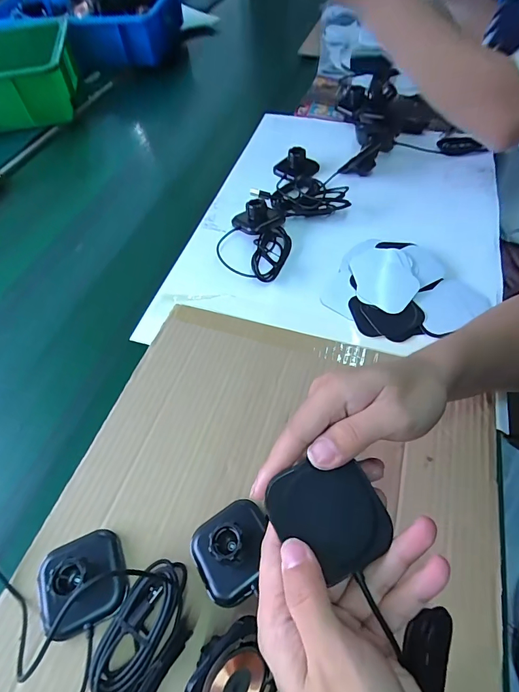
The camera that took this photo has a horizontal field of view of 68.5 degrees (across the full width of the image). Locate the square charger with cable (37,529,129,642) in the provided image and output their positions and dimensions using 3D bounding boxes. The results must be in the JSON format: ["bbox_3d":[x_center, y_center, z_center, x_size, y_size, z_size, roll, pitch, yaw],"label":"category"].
[{"bbox_3d":[-0.129,0.165,0.268,0.059,0.027,0.060,-24,57,-14],"label":"square charger with cable"}]

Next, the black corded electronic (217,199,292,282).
[{"bbox_3d":[-0.006,-0.130,0.468,0.085,0.039,0.109,11,56,10],"label":"black corded electronic"}]

